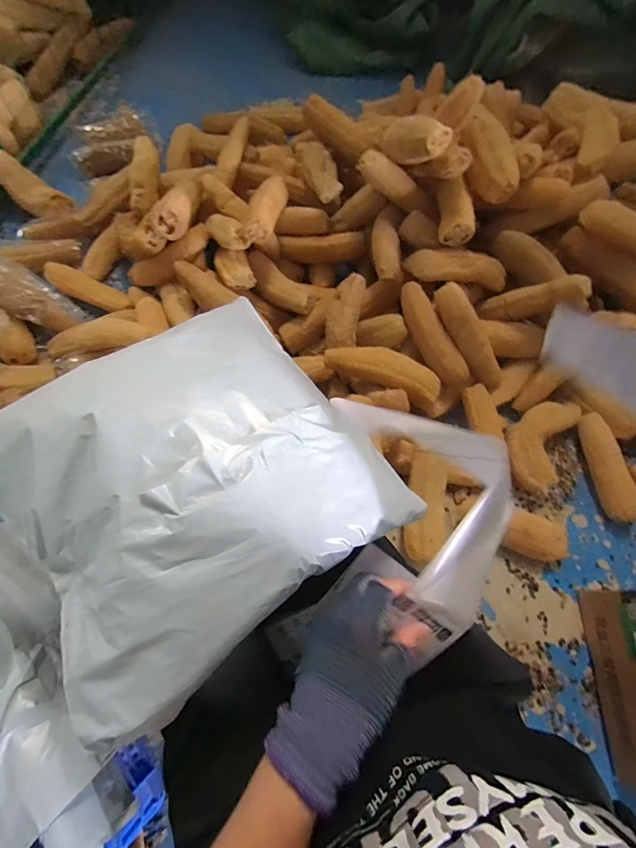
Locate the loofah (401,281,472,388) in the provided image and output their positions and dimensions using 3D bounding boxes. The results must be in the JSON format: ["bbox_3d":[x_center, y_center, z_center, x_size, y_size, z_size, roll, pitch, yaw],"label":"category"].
[{"bbox_3d":[0.248,-0.191,0.825,0.060,0.050,0.236,-36,101,-15],"label":"loofah"}]

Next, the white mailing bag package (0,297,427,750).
[{"bbox_3d":[-0.109,0.042,0.321,0.298,0.076,0.266,-34,72,-14],"label":"white mailing bag package"}]

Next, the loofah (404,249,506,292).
[{"bbox_3d":[0.327,-0.364,0.882,0.252,0.061,0.078,1,66,-15],"label":"loofah"}]

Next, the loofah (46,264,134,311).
[{"bbox_3d":[-0.583,-0.348,0.986,0.246,0.052,0.070,24,68,-5],"label":"loofah"}]

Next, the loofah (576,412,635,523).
[{"bbox_3d":[0.642,0.093,0.849,0.057,0.059,0.241,-8,67,-5],"label":"loofah"}]

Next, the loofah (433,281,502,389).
[{"bbox_3d":[0.330,-0.184,0.825,0.053,0.057,0.255,-38,105,-16],"label":"loofah"}]

